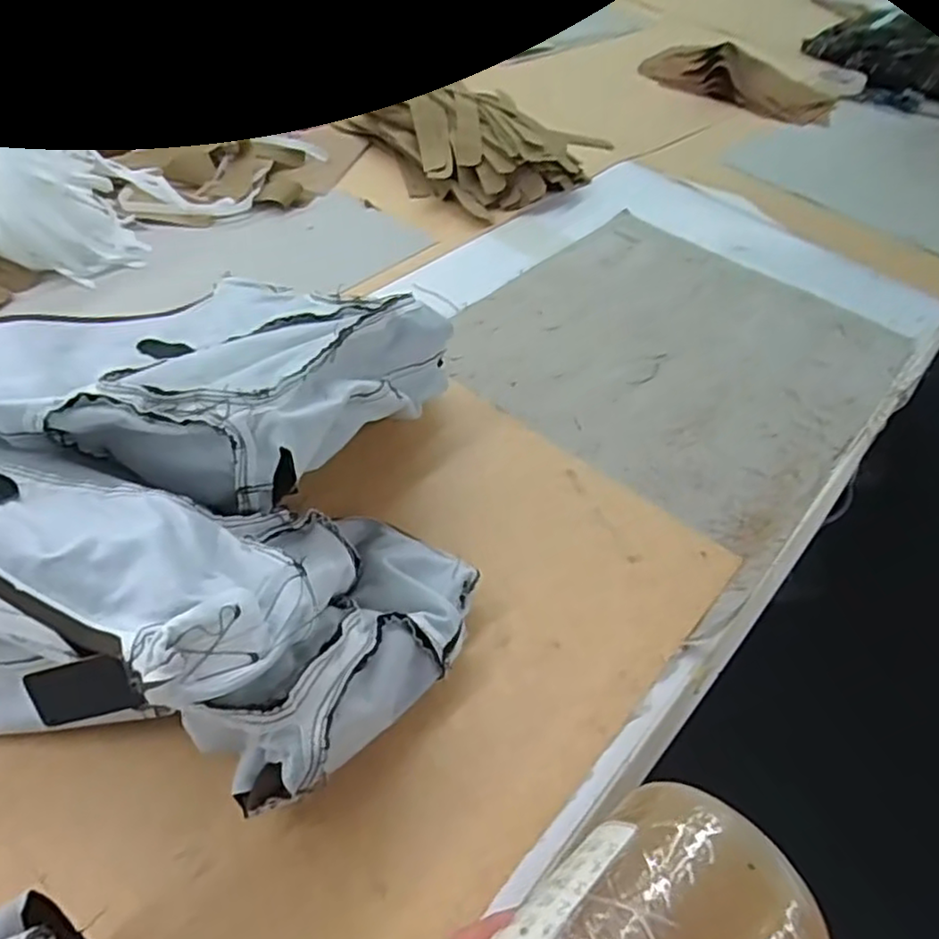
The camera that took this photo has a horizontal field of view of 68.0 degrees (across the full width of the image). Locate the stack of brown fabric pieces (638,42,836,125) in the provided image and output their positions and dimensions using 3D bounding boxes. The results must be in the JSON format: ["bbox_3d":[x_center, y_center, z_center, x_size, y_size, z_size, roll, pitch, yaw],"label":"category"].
[{"bbox_3d":[0.454,-0.671,1.202,0.329,0.062,0.151,30,52,19],"label":"stack of brown fabric pieces"}]

